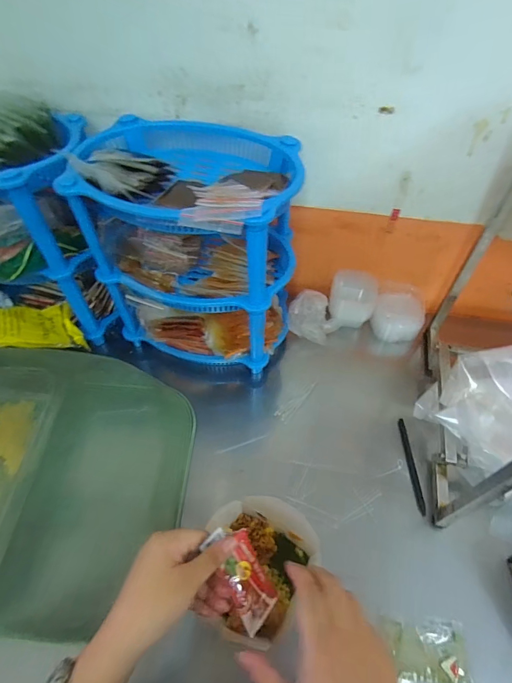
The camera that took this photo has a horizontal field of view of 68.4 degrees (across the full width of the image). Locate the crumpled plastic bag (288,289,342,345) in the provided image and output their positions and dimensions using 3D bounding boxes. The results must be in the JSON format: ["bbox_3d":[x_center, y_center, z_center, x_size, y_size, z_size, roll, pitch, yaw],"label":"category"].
[{"bbox_3d":[0.103,-0.043,0.660,0.085,0.078,0.058,13,53,10],"label":"crumpled plastic bag"}]

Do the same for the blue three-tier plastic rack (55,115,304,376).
[{"bbox_3d":[-0.090,-0.128,0.575,0.284,0.313,0.195,16,54,12],"label":"blue three-tier plastic rack"}]

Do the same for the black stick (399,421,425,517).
[{"bbox_3d":[0.228,0.179,0.552,0.011,0.011,0.139,1,52,1],"label":"black stick"}]

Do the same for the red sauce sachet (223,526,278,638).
[{"bbox_3d":[-0.008,0.215,0.341,0.040,0.009,0.072,-22,81,-39],"label":"red sauce sachet"}]

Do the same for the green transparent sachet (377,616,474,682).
[{"bbox_3d":[0.189,0.348,0.417,0.093,0.005,0.063,2,52,2],"label":"green transparent sachet"}]

